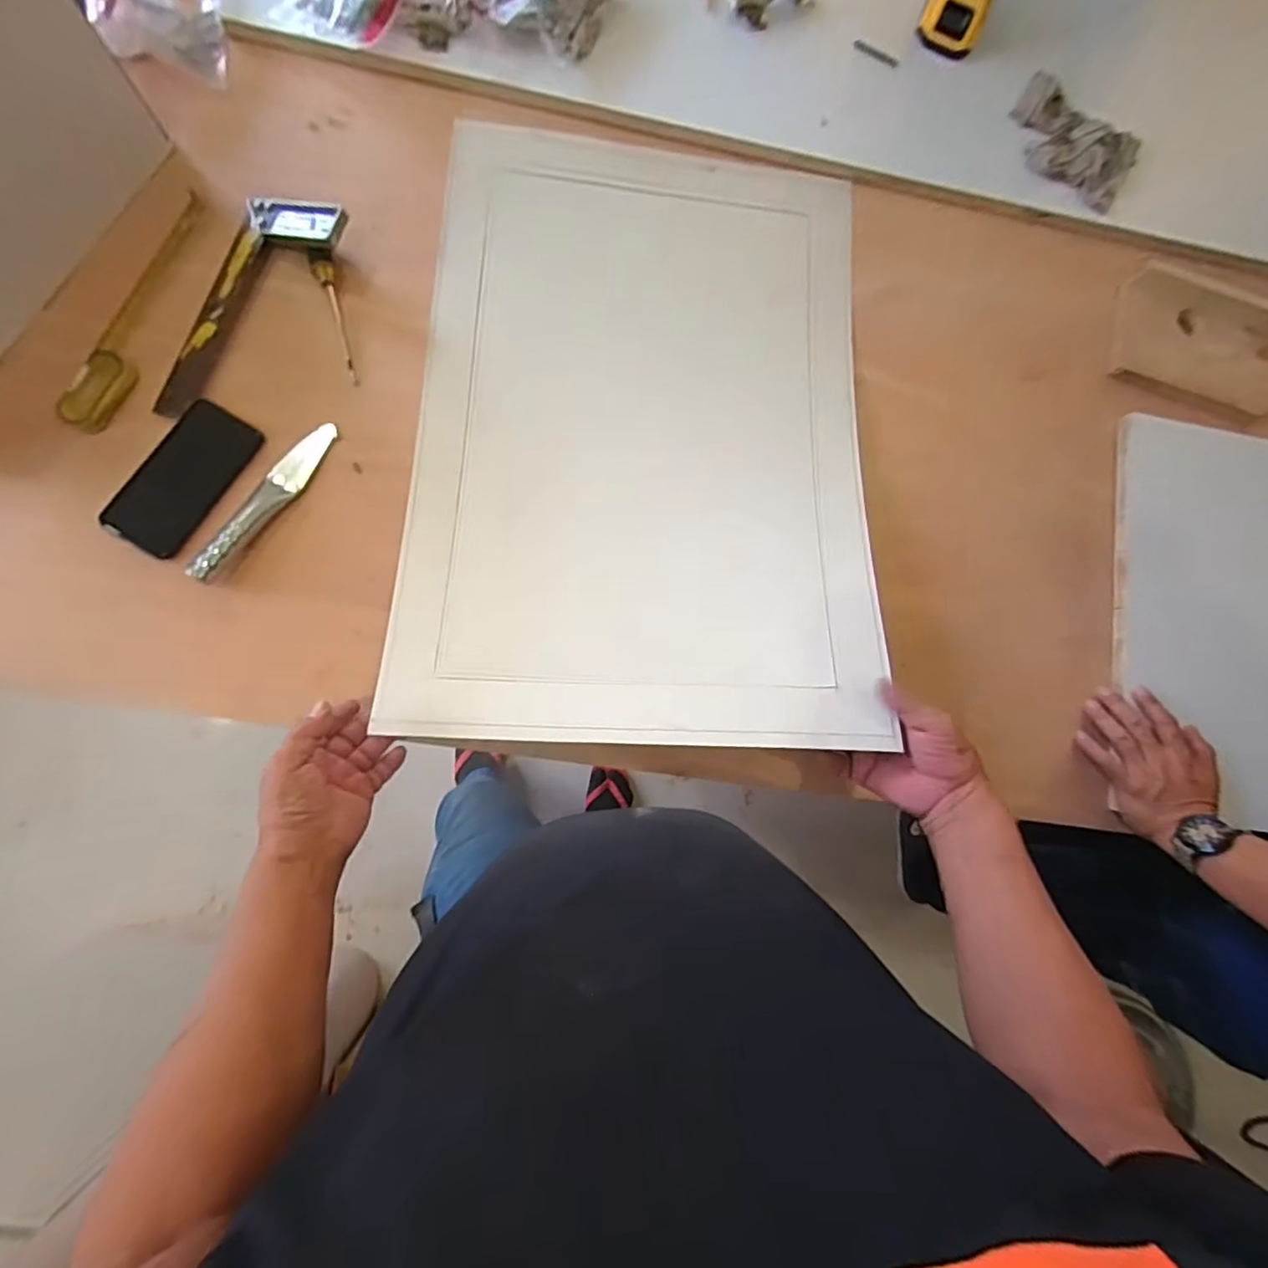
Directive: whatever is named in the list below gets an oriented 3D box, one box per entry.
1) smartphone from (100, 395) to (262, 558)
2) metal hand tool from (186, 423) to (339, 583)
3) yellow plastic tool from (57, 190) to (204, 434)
[{"bbox_3d":[-0.456,-0.157,0.599,0.081,0.006,0.160,30,80,-2],"label":"smartphone"},{"bbox_3d":[-0.370,-0.136,0.595,0.035,0.022,0.198,31,80,-1],"label":"metal hand tool"},{"bbox_3d":[-0.506,-0.334,0.606,0.043,0.013,0.277,18,81,-4],"label":"yellow plastic tool"}]

